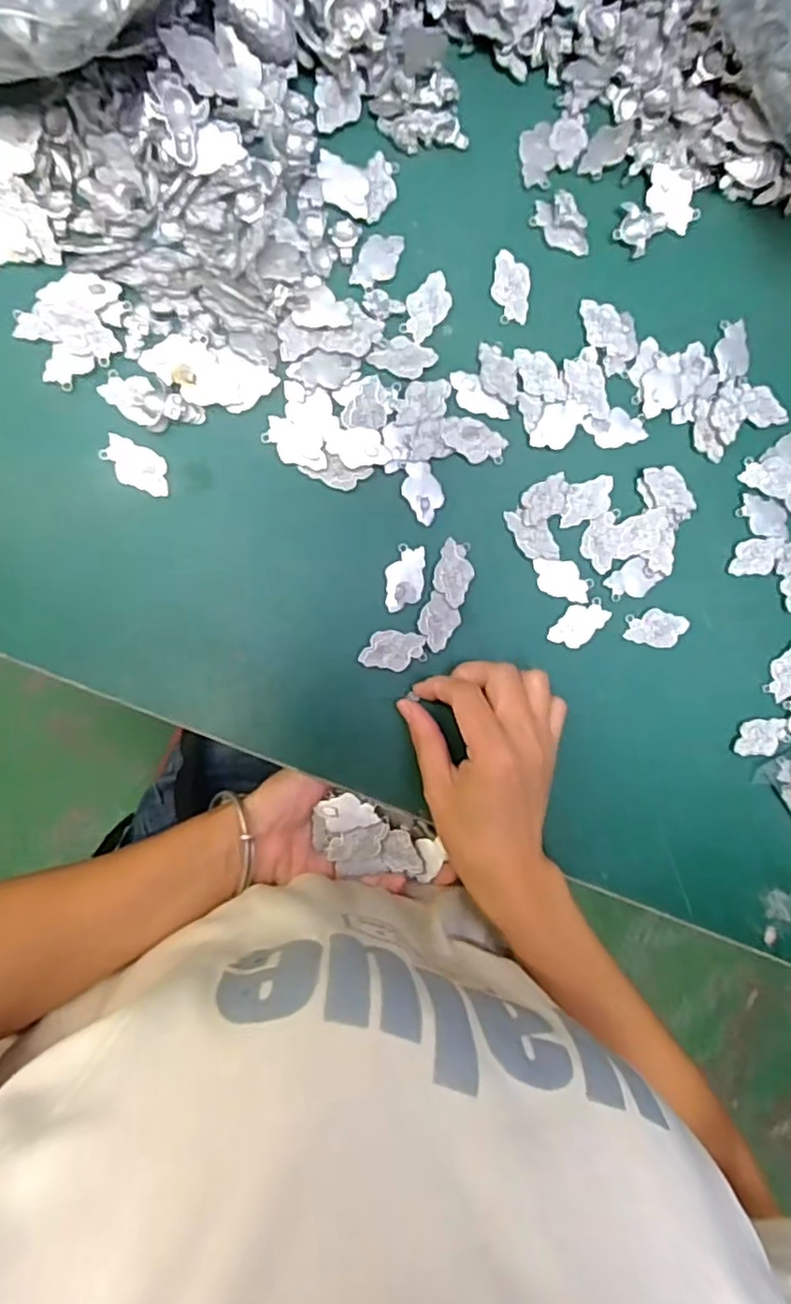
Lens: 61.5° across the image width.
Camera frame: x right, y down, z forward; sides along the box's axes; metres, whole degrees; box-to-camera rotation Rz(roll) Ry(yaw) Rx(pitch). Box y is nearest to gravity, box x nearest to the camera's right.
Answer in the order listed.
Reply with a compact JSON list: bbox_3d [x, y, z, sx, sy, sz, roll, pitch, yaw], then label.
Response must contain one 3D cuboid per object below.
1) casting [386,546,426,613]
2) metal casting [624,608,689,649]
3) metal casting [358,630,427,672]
[{"bbox_3d":[0.006,-0.042,0.377,0.021,0.004,0.037,3,93,-9],"label":"casting"},{"bbox_3d":[0.158,-0.014,0.401,0.037,0.004,0.022,11,92,-9],"label":"metal casting"},{"bbox_3d":[-0.001,-0.001,0.377,0.036,0.004,0.022,5,93,-9],"label":"metal casting"}]

